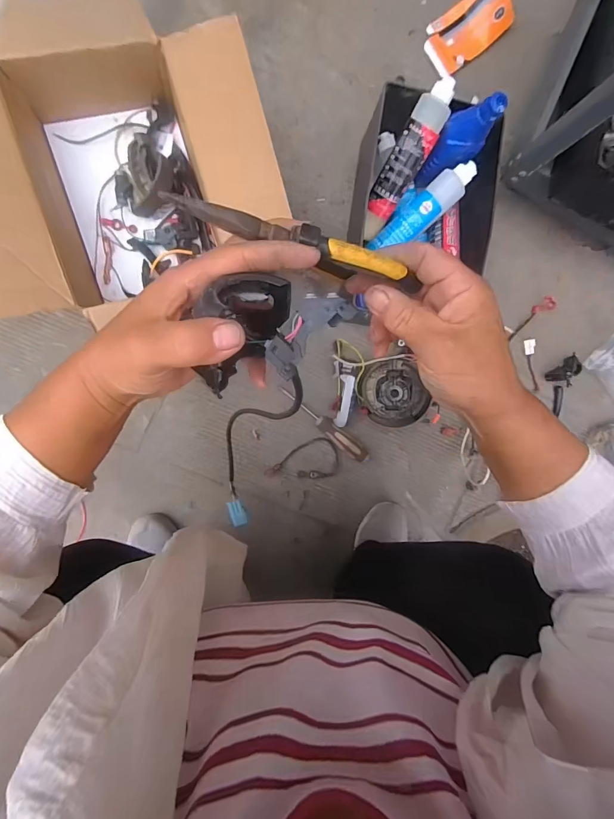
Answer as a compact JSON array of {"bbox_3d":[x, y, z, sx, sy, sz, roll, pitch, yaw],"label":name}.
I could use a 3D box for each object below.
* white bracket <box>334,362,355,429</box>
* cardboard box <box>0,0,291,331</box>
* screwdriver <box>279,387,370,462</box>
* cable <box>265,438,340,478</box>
[{"bbox_3d":[0.065,-0.026,0.662,0.034,0.014,0.113,1,94,-8],"label":"white bracket"},{"bbox_3d":[-0.244,-0.315,0.525,0.394,0.189,0.365,-12,96,-7],"label":"cardboard box"},{"bbox_3d":[0.036,0.029,0.674,0.206,0.031,0.029,41,88,-9],"label":"screwdriver"},{"bbox_3d":[-0.007,0.090,0.677,0.133,0.015,0.077,-2,94,-8],"label":"cable"}]

